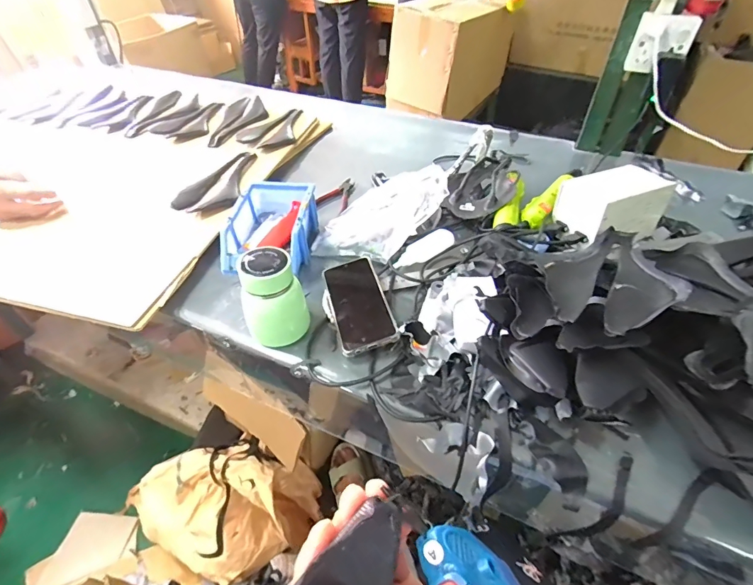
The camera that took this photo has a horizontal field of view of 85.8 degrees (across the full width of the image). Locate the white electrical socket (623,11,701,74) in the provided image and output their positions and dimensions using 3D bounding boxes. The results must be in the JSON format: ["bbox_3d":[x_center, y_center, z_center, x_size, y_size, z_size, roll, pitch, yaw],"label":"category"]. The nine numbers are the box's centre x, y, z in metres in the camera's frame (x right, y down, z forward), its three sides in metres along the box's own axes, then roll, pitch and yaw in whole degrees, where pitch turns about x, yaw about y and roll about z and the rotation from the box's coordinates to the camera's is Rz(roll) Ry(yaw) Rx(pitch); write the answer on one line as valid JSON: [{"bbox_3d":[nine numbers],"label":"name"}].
[{"bbox_3d":[0.498,-0.433,0.709,0.077,0.090,0.063,-3,46,-2],"label":"white electrical socket"}]

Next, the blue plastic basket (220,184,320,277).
[{"bbox_3d":[-0.168,-0.103,0.660,0.121,0.069,0.165,6,46,7],"label":"blue plastic basket"}]

